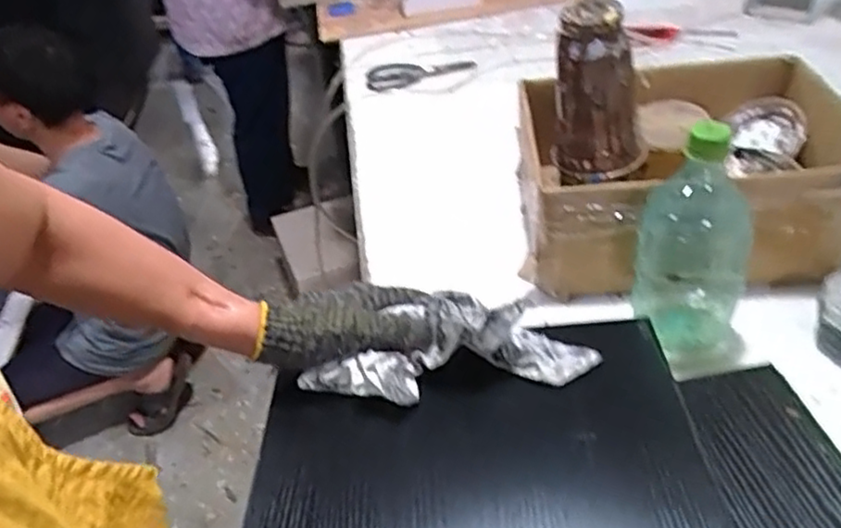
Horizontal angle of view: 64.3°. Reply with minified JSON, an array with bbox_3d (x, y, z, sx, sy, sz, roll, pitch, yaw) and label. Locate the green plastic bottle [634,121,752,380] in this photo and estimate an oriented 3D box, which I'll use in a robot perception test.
[{"bbox_3d":[0.229,-0.006,0.564,0.093,0.206,0.085,12,43,21],"label":"green plastic bottle"}]

